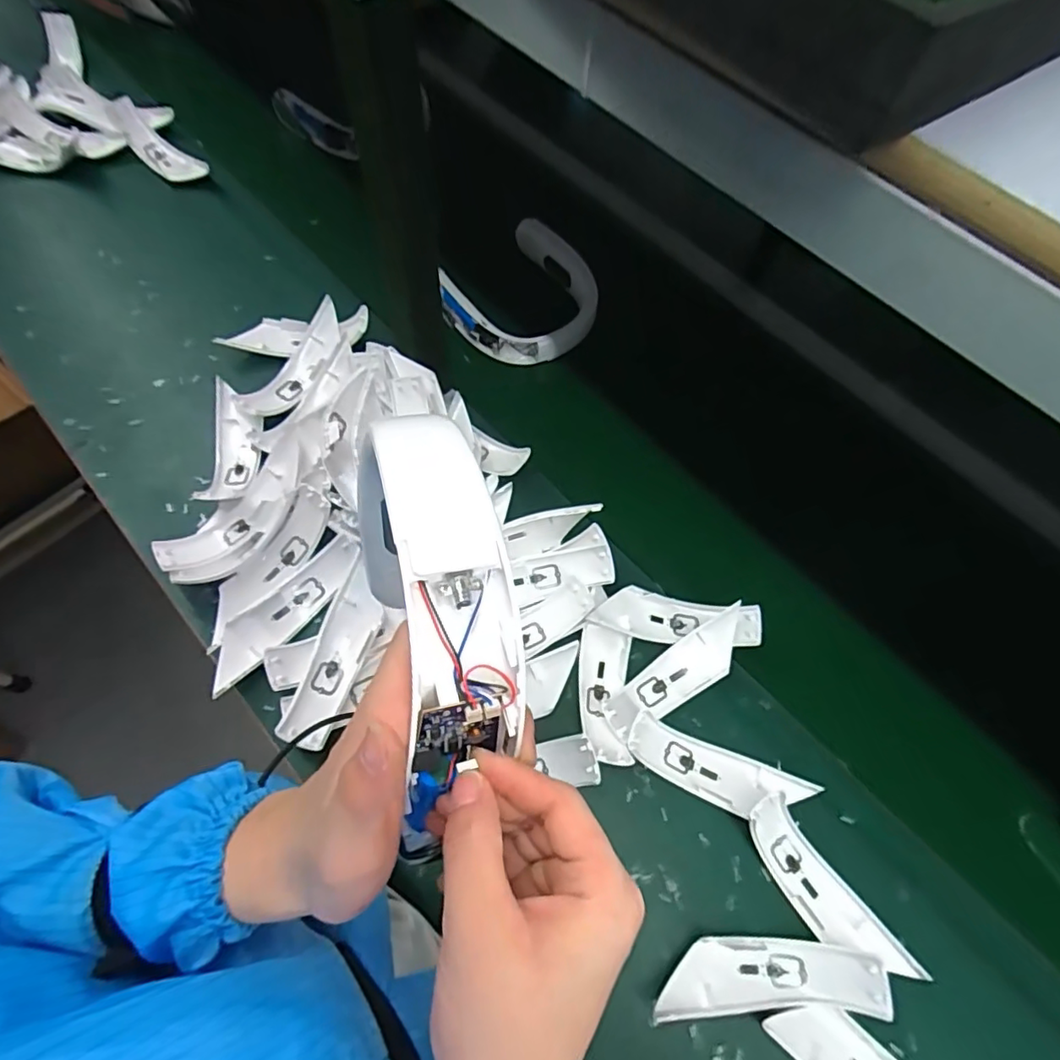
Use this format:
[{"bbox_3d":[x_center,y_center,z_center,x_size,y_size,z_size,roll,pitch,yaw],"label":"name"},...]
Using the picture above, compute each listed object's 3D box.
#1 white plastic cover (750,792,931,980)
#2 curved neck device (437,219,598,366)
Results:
[{"bbox_3d":[0.259,0.321,0.502,0.057,0.023,0.162,-31,71,-14],"label":"white plastic cover"},{"bbox_3d":[-0.006,-0.316,0.782,0.185,0.070,0.189,41,71,15],"label":"curved neck device"}]

